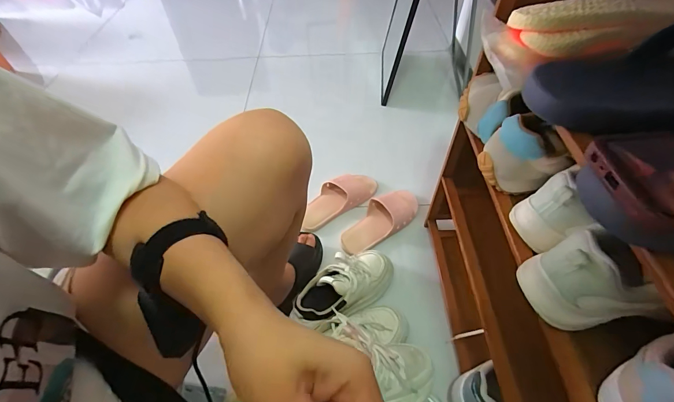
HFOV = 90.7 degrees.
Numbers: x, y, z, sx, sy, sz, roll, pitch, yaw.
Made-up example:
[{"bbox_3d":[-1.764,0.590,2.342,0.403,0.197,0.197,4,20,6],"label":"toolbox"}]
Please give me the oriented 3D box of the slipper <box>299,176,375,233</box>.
[{"bbox_3d":[-0.003,-0.012,0.869,0.234,0.054,0.092,-30,56,-20],"label":"slipper"}]

